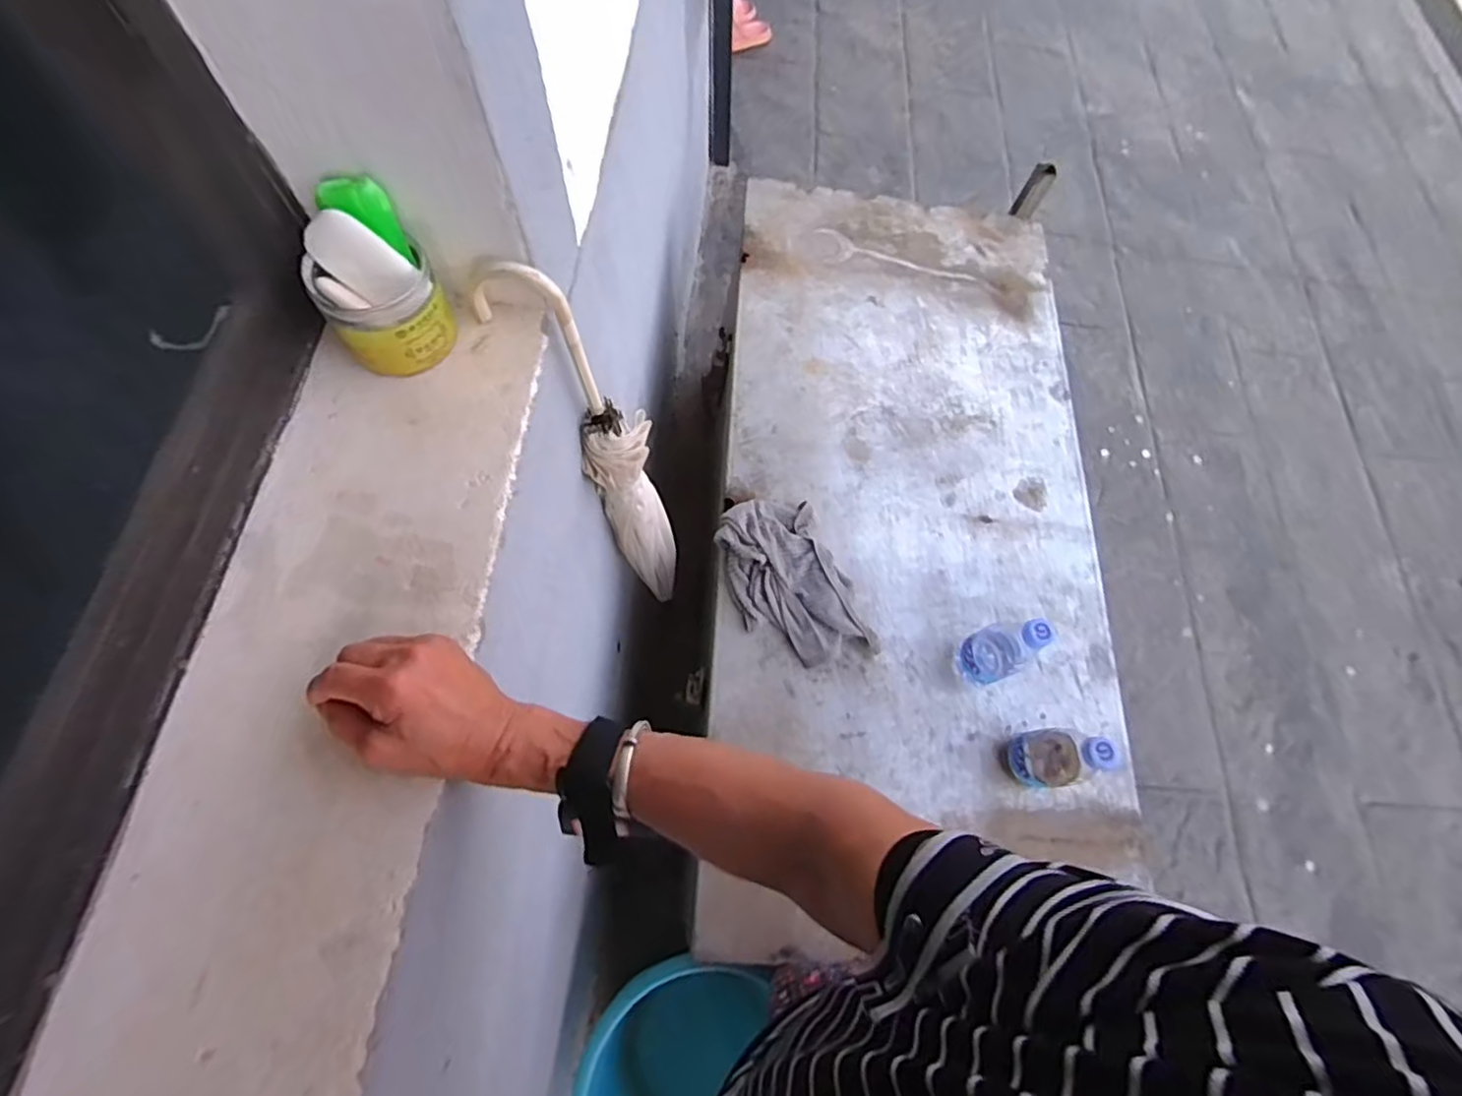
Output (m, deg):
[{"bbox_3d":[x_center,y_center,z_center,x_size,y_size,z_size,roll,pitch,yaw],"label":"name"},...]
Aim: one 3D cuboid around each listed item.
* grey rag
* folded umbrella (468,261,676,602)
[{"bbox_3d":[0.077,0.045,0.889,0.150,0.079,0.225,-21,70,-8],"label":"grey rag"},{"bbox_3d":[-0.145,-0.076,0.826,0.093,0.674,0.109,-36,73,-14],"label":"folded umbrella"}]

